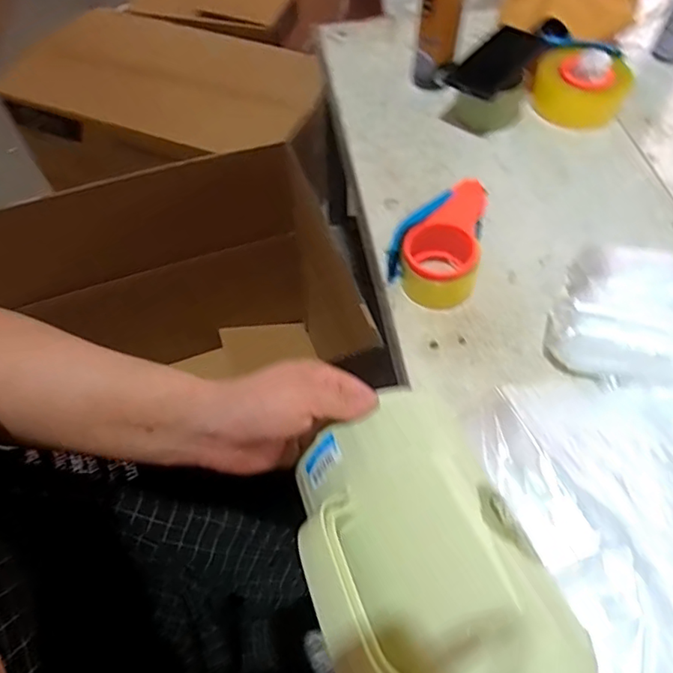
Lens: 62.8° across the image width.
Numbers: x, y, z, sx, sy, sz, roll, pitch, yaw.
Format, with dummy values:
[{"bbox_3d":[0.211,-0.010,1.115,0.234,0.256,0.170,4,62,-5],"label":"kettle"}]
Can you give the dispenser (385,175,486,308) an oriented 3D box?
[{"bbox_3d":[0.119,-0.113,0.648,0.098,0.068,0.141,14,58,10],"label":"dispenser"}]

